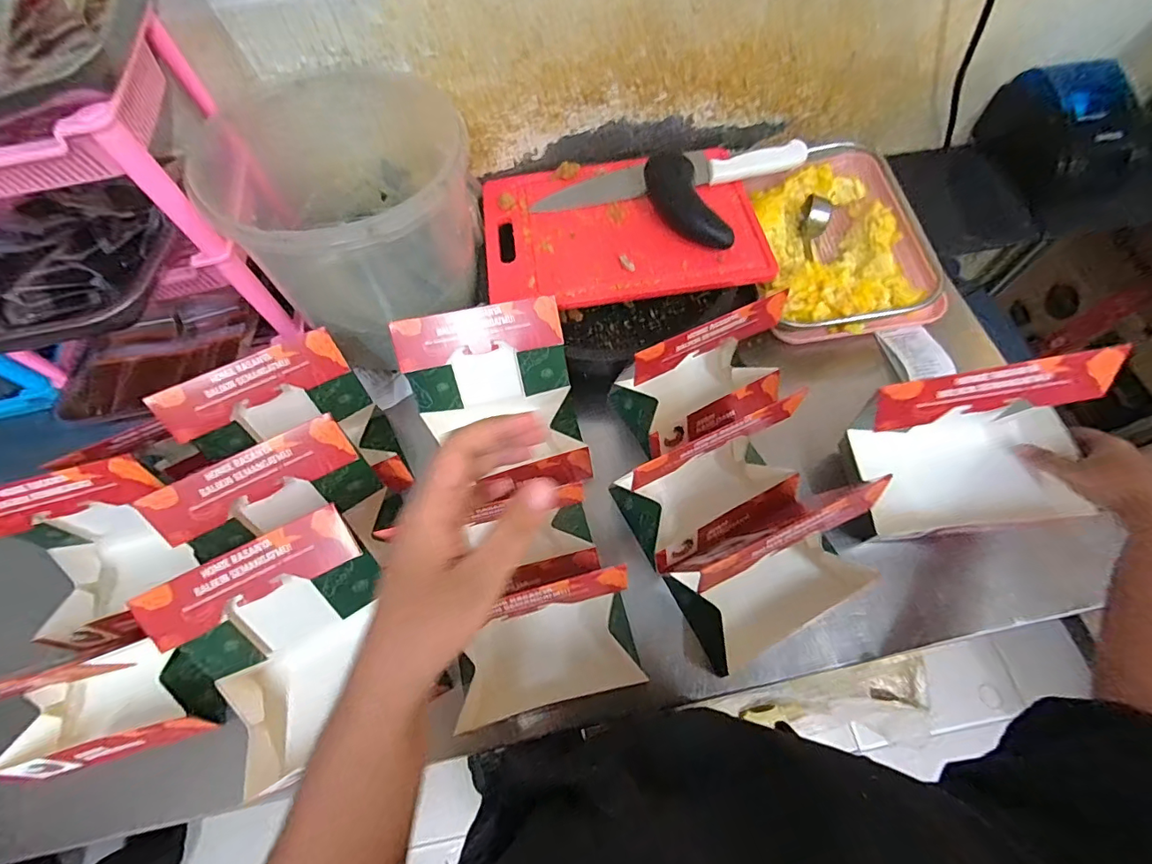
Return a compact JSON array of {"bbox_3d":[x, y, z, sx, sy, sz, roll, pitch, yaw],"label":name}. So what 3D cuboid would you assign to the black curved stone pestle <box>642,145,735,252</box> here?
[{"bbox_3d":[0.138,-0.281,0.609,0.056,0.047,0.148,-32,84,-11],"label":"black curved stone pestle"}]

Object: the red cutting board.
[{"bbox_3d":[0.056,-0.272,0.640,0.344,0.021,0.236,-7,66,3],"label":"red cutting board"}]

